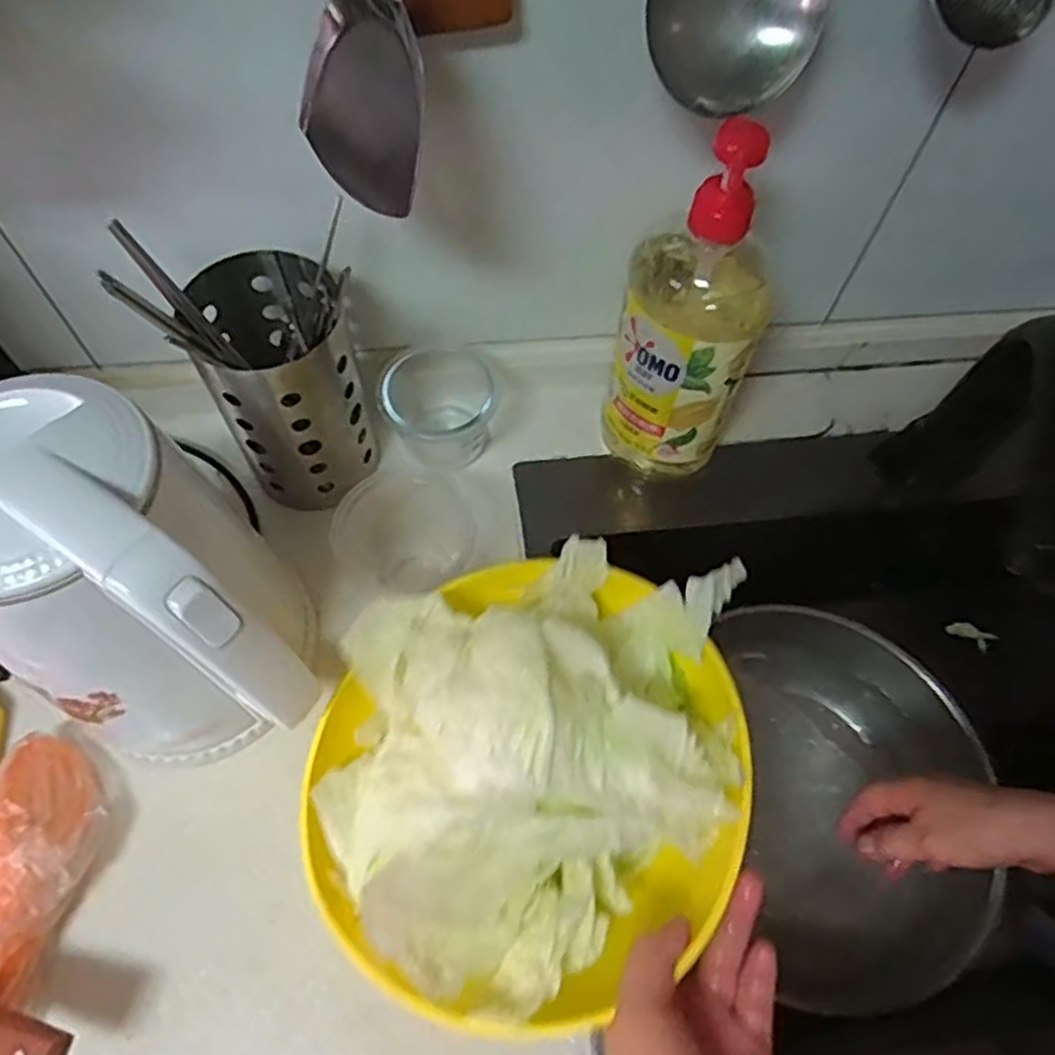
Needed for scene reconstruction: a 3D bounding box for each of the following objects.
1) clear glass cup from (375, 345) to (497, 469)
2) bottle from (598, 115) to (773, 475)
[{"bbox_3d":[-0.070,-0.096,0.583,0.086,0.062,0.085,1,63,-2],"label":"clear glass cup"},{"bbox_3d":[0.110,-0.136,0.500,0.093,0.251,0.069,18,63,7],"label":"bottle"}]

